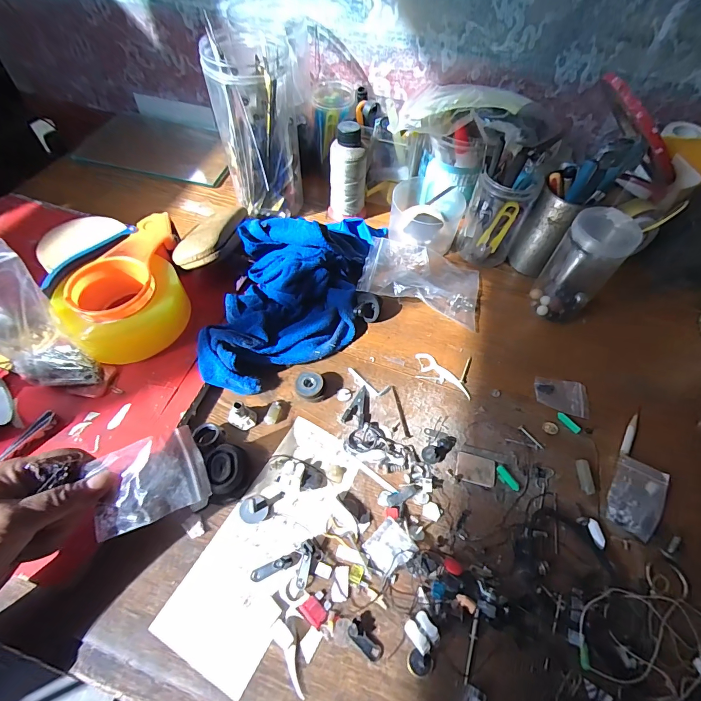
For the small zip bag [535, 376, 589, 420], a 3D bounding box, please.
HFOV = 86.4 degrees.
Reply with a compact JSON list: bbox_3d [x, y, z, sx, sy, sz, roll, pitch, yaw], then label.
[{"bbox_3d":[0.227,0.049,0.401,0.053,0.004,0.041,11,55,5],"label":"small zip bag"}]

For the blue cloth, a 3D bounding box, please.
[{"bbox_3d":[-0.061,-0.082,0.437,0.151,0.073,0.282,11,55,5],"label":"blue cloth"}]

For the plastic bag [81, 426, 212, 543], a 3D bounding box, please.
[{"bbox_3d":[-0.148,0.101,0.278,0.074,0.013,0.067,-14,86,-26],"label":"plastic bag"}]

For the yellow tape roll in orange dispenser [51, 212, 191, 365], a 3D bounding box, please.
[{"bbox_3d":[-0.242,-0.066,0.406,0.114,0.063,0.162,-12,56,-11],"label":"yellow tape roll in orange dispenser"}]

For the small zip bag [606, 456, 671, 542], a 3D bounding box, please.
[{"bbox_3d":[0.256,0.131,0.336,0.040,0.018,0.063,28,58,16],"label":"small zip bag"}]

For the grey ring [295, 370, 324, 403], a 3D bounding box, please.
[{"bbox_3d":[-0.042,0.038,0.387,0.028,0.018,0.028,1,54,-2],"label":"grey ring"}]

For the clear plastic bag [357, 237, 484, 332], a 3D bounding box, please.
[{"bbox_3d":[0.092,-0.092,0.476,0.147,0.035,0.106,13,55,6],"label":"clear plastic bag"}]

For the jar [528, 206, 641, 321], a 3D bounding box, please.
[{"bbox_3d":[0.260,-0.092,0.429,0.052,0.125,0.057,1,54,-2],"label":"jar"}]

